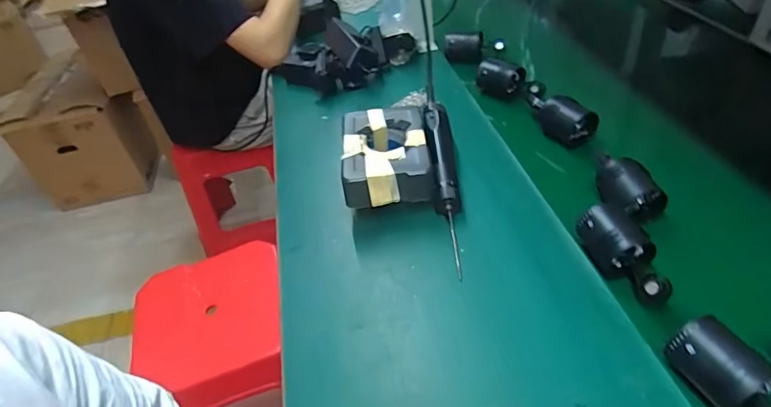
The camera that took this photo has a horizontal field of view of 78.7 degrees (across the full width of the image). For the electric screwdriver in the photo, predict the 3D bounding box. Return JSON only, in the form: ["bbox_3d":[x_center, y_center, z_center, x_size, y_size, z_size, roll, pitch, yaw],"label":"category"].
[{"bbox_3d":[0.076,-0.040,0.619,0.042,0.058,0.308,-5,41,4],"label":"electric screwdriver"}]

